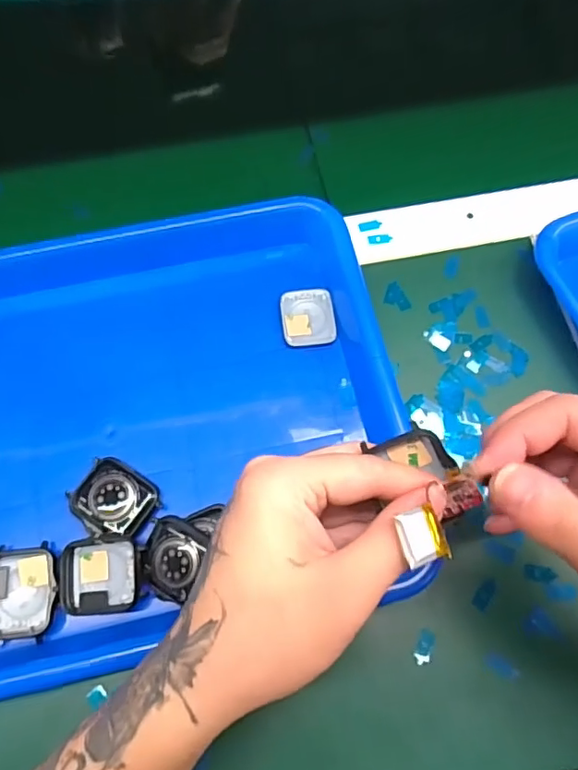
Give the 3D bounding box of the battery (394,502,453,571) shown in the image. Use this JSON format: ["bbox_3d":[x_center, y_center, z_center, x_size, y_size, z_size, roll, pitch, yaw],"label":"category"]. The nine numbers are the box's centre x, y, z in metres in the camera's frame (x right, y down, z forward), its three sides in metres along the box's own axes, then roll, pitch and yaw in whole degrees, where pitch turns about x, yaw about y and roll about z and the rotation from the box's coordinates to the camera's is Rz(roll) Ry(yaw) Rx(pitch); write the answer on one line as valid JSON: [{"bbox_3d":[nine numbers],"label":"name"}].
[{"bbox_3d":[0.050,0.056,0.198,0.022,0.004,0.018,1,66,-35],"label":"battery"}]

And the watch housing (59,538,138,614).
[{"bbox_3d":[-0.099,0.100,0.283,0.042,0.015,0.037,-4,68,0],"label":"watch housing"}]

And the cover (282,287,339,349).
[{"bbox_3d":[0.013,-0.043,0.344,0.034,0.005,0.039,-7,68,-2],"label":"cover"}]

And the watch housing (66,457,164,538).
[{"bbox_3d":[-0.097,0.063,0.298,0.043,0.007,0.037,34,73,14],"label":"watch housing"}]

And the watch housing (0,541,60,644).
[{"bbox_3d":[-0.139,0.109,0.284,0.038,0.012,0.046,-8,68,-2],"label":"watch housing"}]

